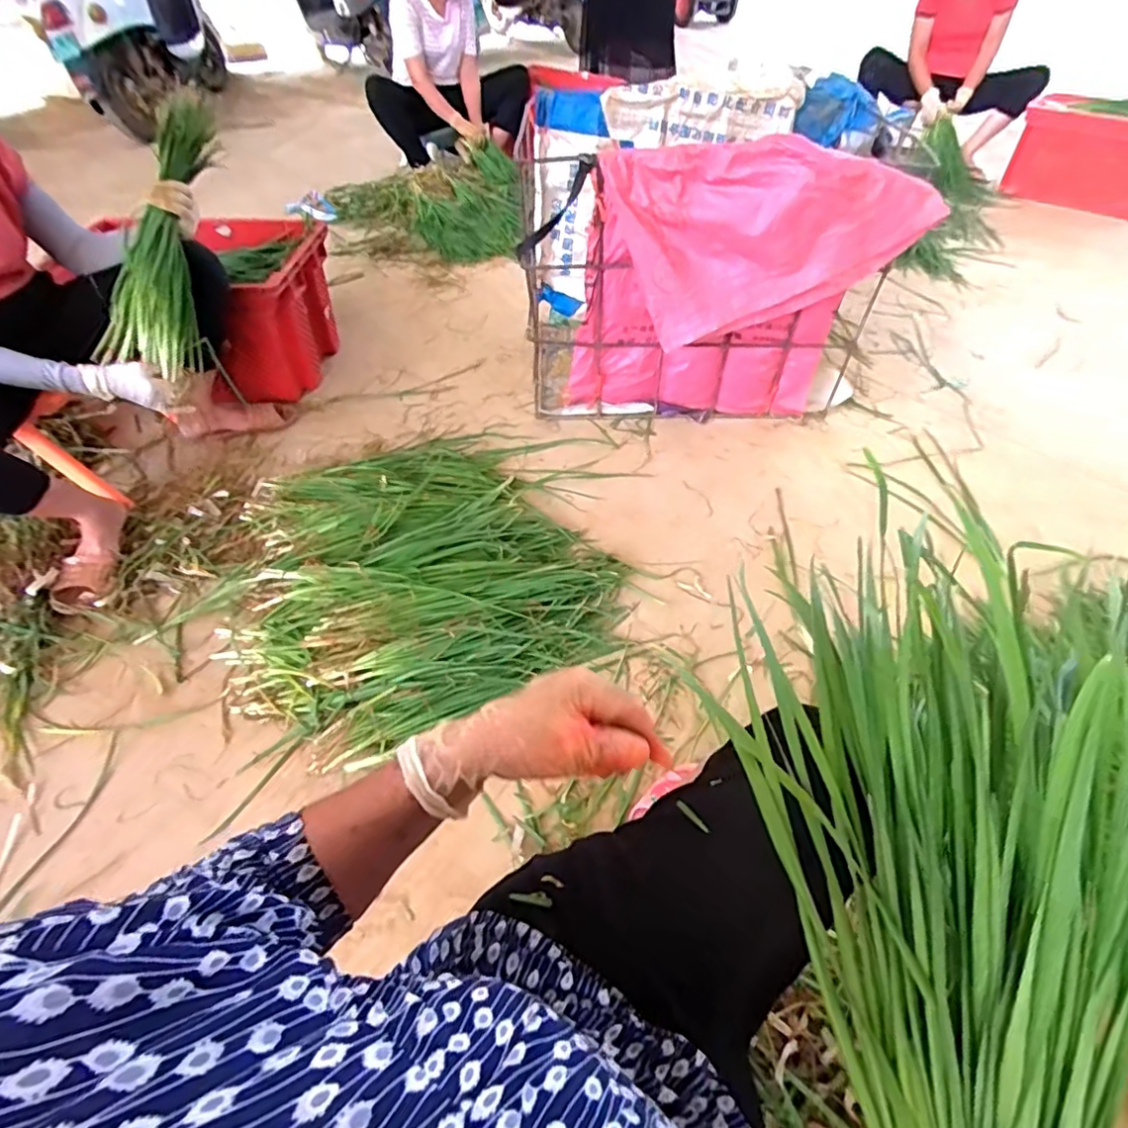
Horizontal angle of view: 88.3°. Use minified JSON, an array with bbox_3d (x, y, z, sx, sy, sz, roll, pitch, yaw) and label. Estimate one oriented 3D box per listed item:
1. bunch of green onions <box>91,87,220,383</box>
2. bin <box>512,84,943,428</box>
[{"bbox_3d":[-0.717,-0.593,1.078,0.108,0.496,0.171,21,9,16],"label":"bunch of green onions"},{"bbox_3d":[0.331,-0.739,1.429,0.841,0.577,0.611,1,51,0],"label":"bin"}]

